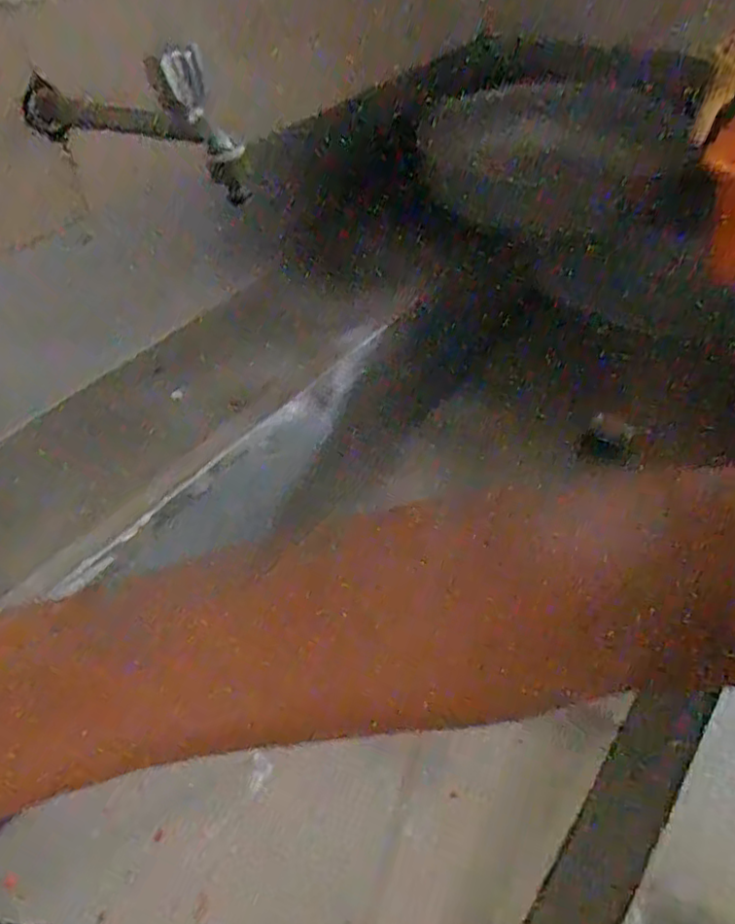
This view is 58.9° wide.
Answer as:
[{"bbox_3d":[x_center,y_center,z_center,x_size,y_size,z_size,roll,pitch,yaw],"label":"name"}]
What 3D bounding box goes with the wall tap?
[{"bbox_3d":[-0.206,-0.296,0.554,0.251,0.112,0.039,25,52,27],"label":"wall tap"}]

